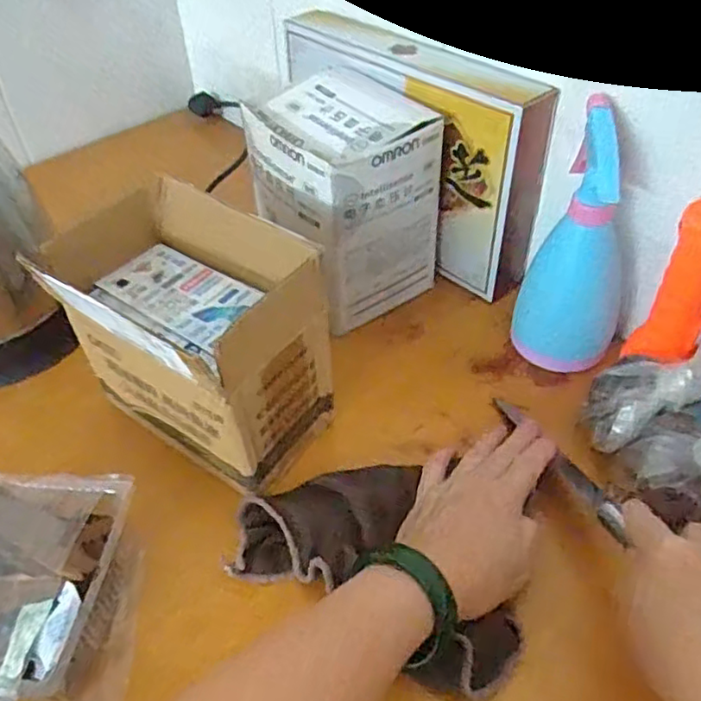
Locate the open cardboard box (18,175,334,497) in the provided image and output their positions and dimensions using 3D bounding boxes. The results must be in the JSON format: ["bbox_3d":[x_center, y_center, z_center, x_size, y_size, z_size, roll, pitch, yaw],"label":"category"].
[{"bbox_3d":[-0.111,-0.007,0.481,0.174,0.158,0.122,27,53,29],"label":"open cardboard box"}]

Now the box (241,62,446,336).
[{"bbox_3d":[-0.004,-0.130,0.584,0.125,0.175,0.141,-26,48,-20],"label":"box"}]

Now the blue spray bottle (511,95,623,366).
[{"bbox_3d":[0.176,-0.073,0.500,0.075,0.198,0.077,-24,48,-18],"label":"blue spray bottle"}]

